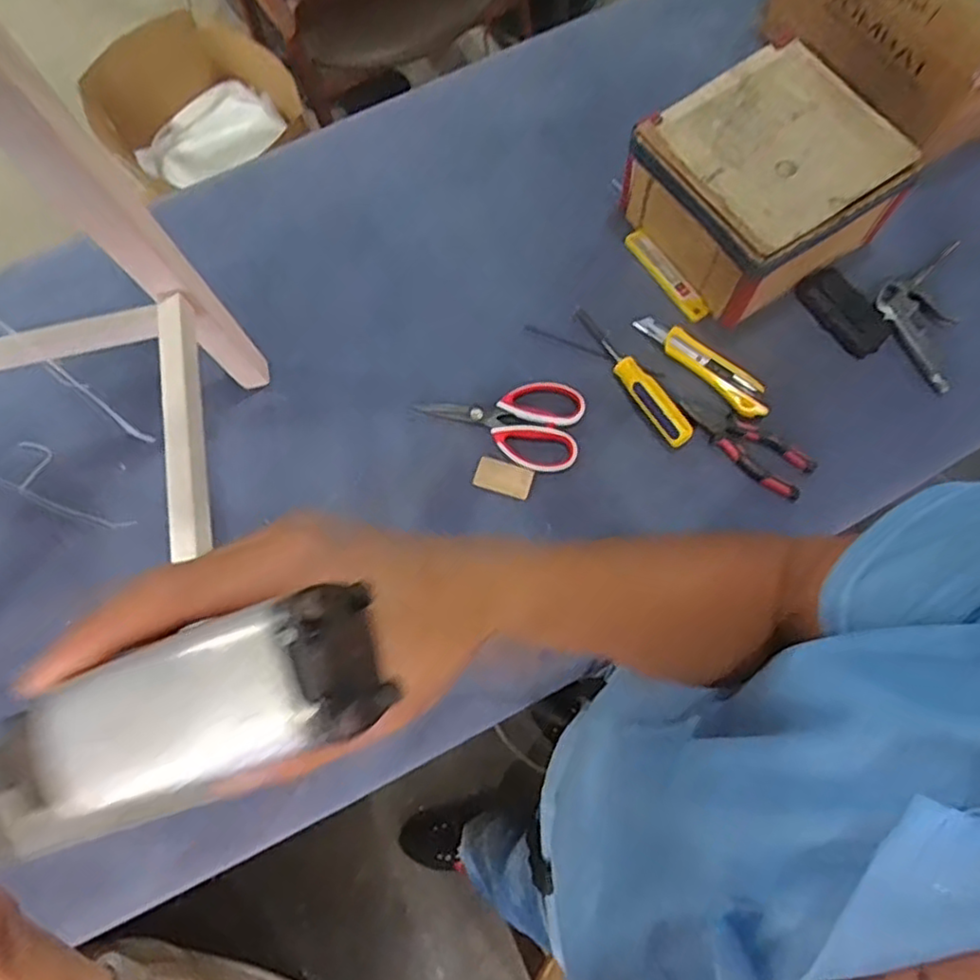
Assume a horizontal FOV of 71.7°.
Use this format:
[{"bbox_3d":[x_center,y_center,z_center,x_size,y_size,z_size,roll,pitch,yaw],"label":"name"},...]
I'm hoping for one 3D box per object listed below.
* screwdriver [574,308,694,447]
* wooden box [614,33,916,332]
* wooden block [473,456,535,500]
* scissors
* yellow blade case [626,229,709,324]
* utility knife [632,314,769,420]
[{"bbox_3d":[0.158,-0.131,0.748,0.032,0.020,0.192,-30,74,-8],"label":"screwdriver"},{"bbox_3d":[0.291,-0.330,0.731,0.209,0.115,0.215,-33,74,-8],"label":"wooden box"},{"bbox_3d":[0.015,-0.014,0.734,0.062,0.006,0.035,20,74,8],"label":"wooden block"},{"bbox_3d":[0.011,-0.080,0.751,0.180,0.017,0.097,11,73,5],"label":"scissors"},{"bbox_3d":[0.205,-0.252,0.790,0.028,0.016,0.135,-31,74,-8],"label":"yellow blade case"},{"bbox_3d":[0.237,-0.143,0.754,0.171,0.014,0.041,41,78,13],"label":"utility knife"}]

